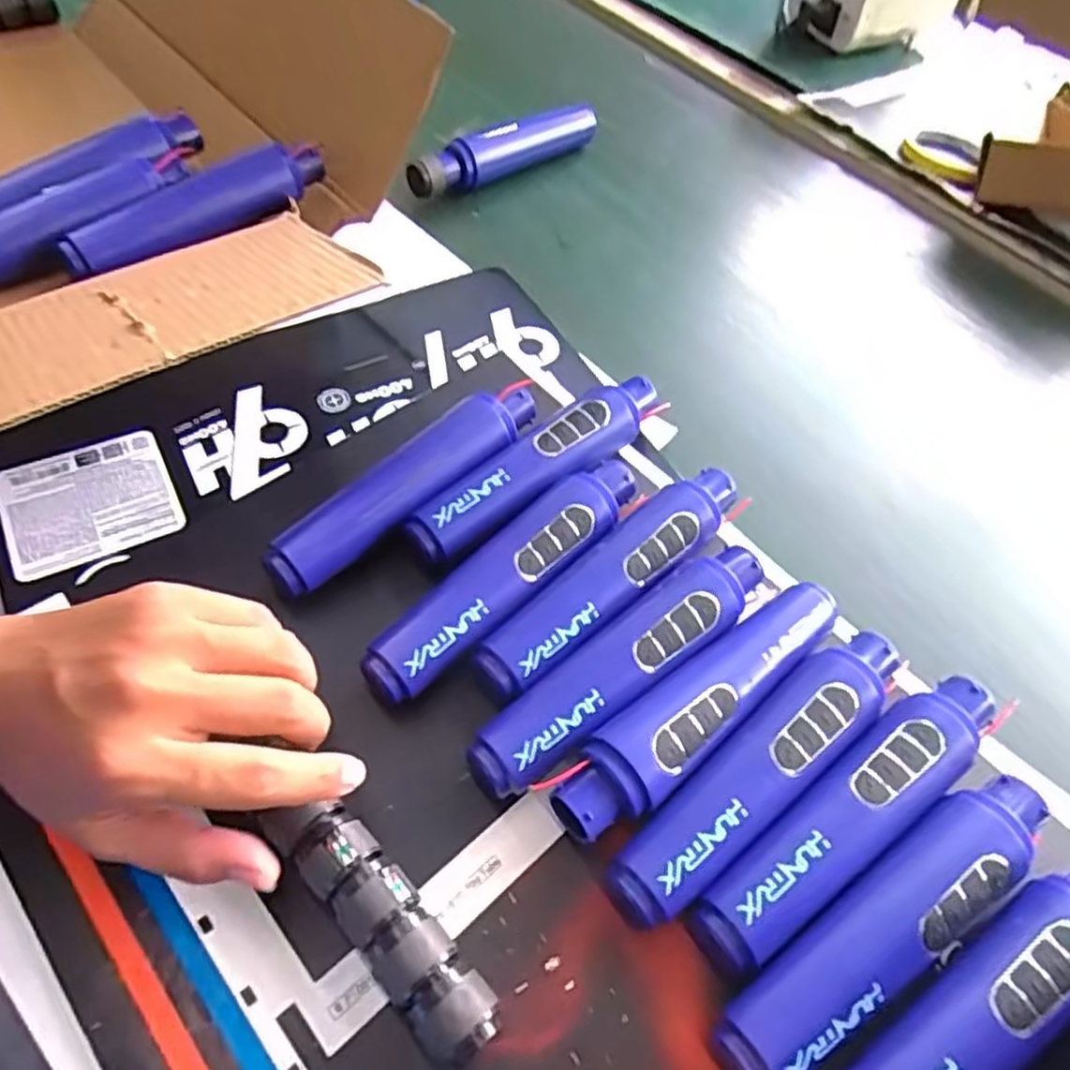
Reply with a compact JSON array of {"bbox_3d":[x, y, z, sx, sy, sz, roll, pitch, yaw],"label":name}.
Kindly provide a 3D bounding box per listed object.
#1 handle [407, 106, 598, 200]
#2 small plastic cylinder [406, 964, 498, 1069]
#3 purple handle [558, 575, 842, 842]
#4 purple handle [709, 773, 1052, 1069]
[{"bbox_3d":[-0.022,-0.336,0.649,0.195,0.036,0.030,-33,63,-25],"label":"handle"},{"bbox_3d":[-0.029,0.177,0.275,0.027,0.030,0.028,40,61,21],"label":"small plastic cylinder"},{"bbox_3d":[0.081,0.079,0.349,0.175,0.037,0.036,-33,64,-25],"label":"purple handle"},{"bbox_3d":[0.140,0.157,0.301,0.169,0.037,0.038,-25,60,-21],"label":"purple handle"}]

